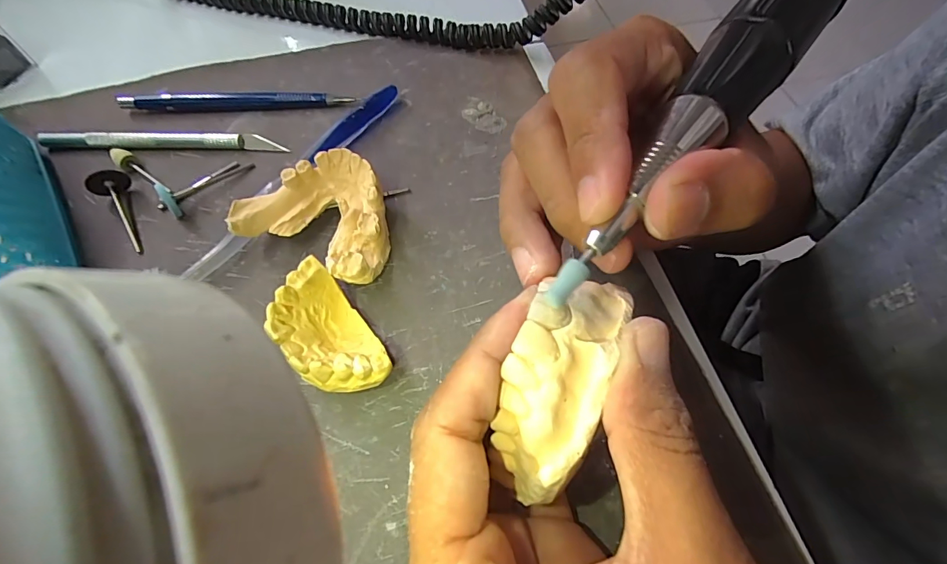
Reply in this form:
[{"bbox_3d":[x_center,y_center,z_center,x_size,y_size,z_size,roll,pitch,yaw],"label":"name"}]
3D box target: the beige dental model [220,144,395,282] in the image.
[{"bbox_3d":[-0.067,-0.031,0.195,0.069,0.027,0.053,23,64,14],"label":"beige dental model"}]

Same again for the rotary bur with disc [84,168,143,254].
[{"bbox_3d":[-0.171,-0.037,0.208,0.017,0.016,0.045,-40,67,-19],"label":"rotary bur with disc"}]

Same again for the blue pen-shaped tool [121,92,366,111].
[{"bbox_3d":[-0.137,-0.106,0.248,0.136,0.010,0.007,0,61,2],"label":"blue pen-shaped tool"}]

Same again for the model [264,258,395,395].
[{"bbox_3d":[-0.057,0.021,0.167,0.029,0.024,0.056,-37,66,-17],"label":"model"}]

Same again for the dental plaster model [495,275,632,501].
[{"bbox_3d":[0.021,0.023,0.108,0.024,0.016,0.057,23,78,14],"label":"dental plaster model"}]

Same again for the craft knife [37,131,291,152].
[{"bbox_3d":[-0.173,-0.078,0.235,0.136,0.008,0.008,0,61,2],"label":"craft knife"}]

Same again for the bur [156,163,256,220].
[{"bbox_3d":[-0.139,-0.051,0.218,0.011,0.015,0.048,33,54,18],"label":"bur"}]

